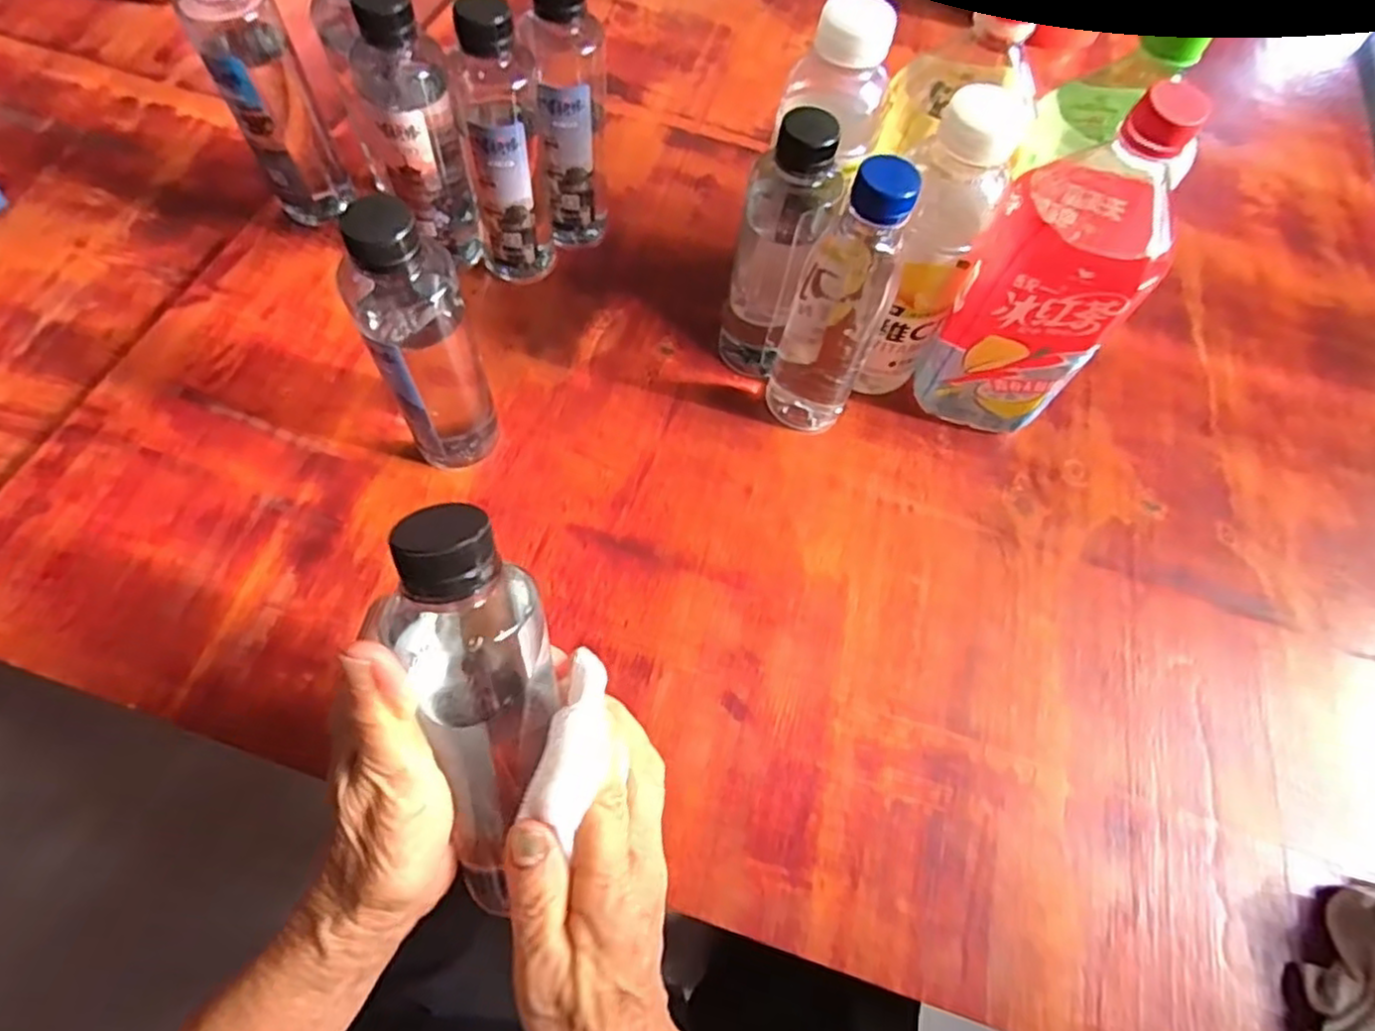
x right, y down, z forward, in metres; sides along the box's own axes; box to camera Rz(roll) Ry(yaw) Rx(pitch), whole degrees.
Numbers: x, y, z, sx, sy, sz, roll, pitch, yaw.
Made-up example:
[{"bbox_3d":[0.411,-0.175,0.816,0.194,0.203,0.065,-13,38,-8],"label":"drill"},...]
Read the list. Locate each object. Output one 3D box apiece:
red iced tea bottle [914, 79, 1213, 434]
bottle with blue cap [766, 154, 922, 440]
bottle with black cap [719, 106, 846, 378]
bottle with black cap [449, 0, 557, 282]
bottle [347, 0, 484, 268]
[{"bbox_3d":[0.219,-0.141,0.420,0.086,0.216,0.093,35,67,13],"label":"red iced tea bottle"},{"bbox_3d":[0.087,-0.120,0.413,0.054,0.180,0.045,25,65,9],"label":"bottle with blue cap"},{"bbox_3d":[0.056,-0.164,0.439,0.055,0.175,0.057,12,64,2],"label":"bottle with black cap"},{"bbox_3d":[-0.121,-0.235,0.458,0.049,0.181,0.047,-11,65,-9],"label":"bottle with black cap"},{"bbox_3d":[-0.174,-0.238,0.452,0.056,0.173,0.047,-17,66,-12],"label":"bottle"}]

